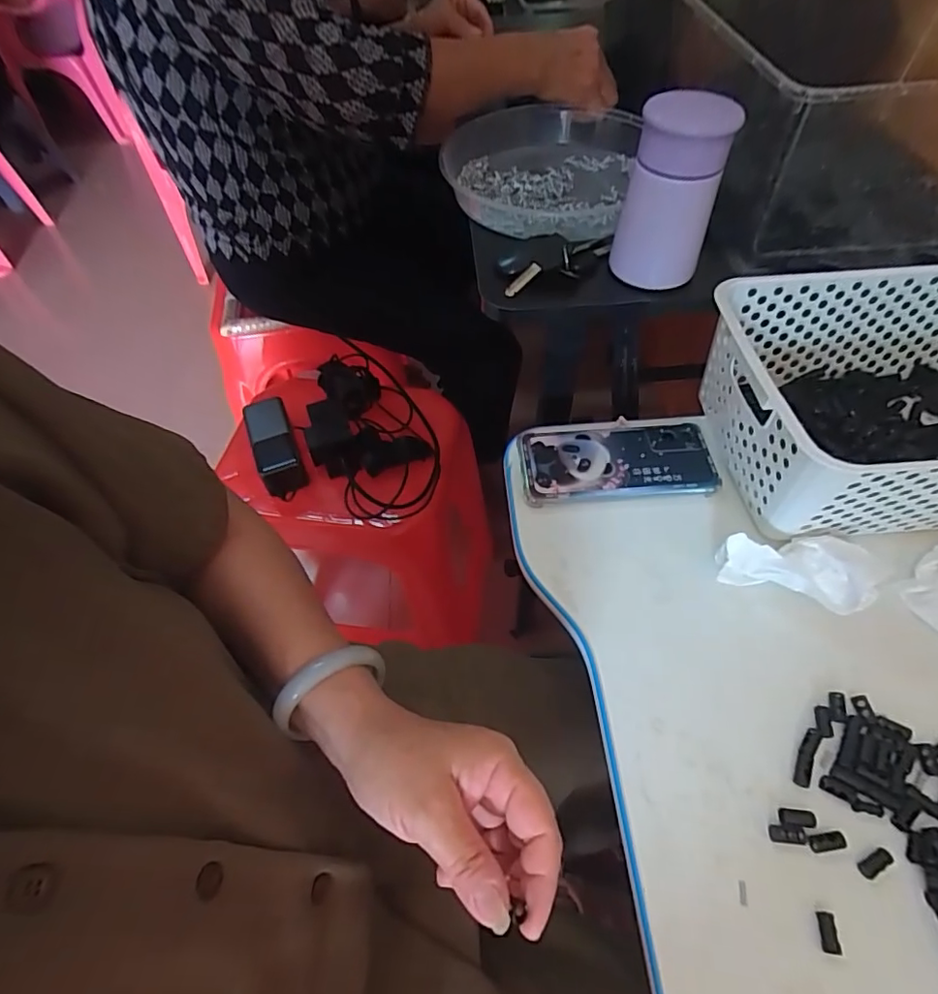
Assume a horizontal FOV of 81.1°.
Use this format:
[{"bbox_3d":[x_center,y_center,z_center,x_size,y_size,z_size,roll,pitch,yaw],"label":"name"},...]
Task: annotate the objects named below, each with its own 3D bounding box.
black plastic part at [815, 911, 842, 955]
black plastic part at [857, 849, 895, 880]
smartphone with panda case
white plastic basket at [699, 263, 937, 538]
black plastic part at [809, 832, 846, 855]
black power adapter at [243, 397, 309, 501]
[{"bbox_3d":[0.189,0.230,0.289,0.008,0.005,0.017,3,55,5],"label":"black plastic part"},{"bbox_3d":[0.227,0.204,0.305,0.021,0.004,0.009,-24,58,-13],"label":"black plastic part"},{"bbox_3d":[0.125,-0.030,0.471,0.159,0.013,0.071,-5,55,0],"label":"smartphone with panda case"},{"bbox_3d":[0.357,-0.083,0.432,0.304,0.101,0.199,-8,55,-3],"label":"white plastic basket"},{"bbox_3d":[0.204,0.195,0.311,0.021,0.004,0.009,-9,55,-4],"label":"black plastic part"},{"bbox_3d":[-0.246,-0.063,0.694,0.050,0.029,0.140,-20,57,-11],"label":"black power adapter"}]

